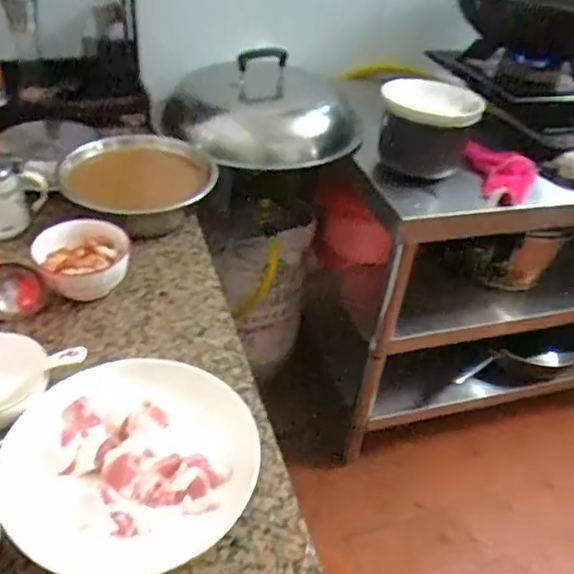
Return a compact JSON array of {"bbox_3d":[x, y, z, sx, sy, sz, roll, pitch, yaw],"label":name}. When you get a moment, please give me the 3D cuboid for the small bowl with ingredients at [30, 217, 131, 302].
[{"bbox_3d":[-0.254,-0.026,0.736,0.115,0.070,0.104,-11,42,-21],"label":"small bowl with ingredients"}]

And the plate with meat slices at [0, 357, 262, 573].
[{"bbox_3d":[-0.142,0.162,0.543,0.226,0.046,0.212,4,39,-4],"label":"plate with meat slices"}]

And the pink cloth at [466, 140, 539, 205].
[{"bbox_3d":[0.383,-0.208,1.065,0.131,0.034,0.165,18,40,13],"label":"pink cloth"}]

